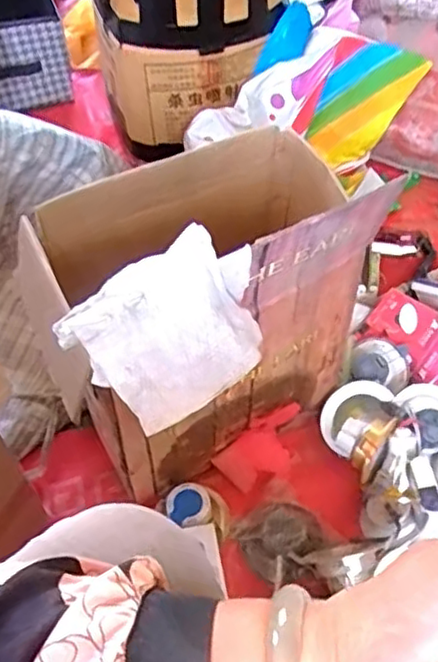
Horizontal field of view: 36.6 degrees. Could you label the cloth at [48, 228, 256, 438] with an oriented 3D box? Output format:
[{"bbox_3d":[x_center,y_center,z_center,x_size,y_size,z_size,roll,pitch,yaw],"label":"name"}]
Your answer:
[{"bbox_3d":[-0.035,-0.002,0.505,0.145,0.088,0.104,-25,54,-18],"label":"cloth"}]

